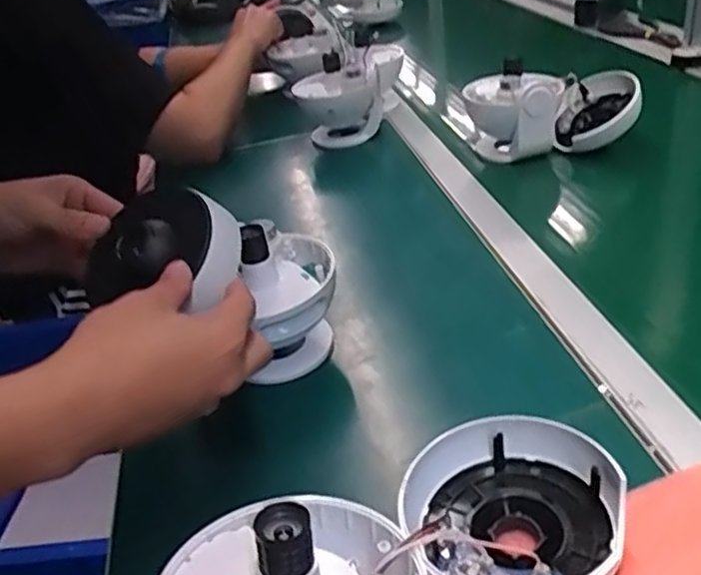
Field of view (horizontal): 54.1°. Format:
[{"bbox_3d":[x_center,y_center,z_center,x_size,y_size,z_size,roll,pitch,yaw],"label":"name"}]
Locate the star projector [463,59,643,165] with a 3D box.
[{"bbox_3d":[0.241,-0.218,0.828,0.189,0.087,0.113,-5,33,9],"label":"star projector"}]

